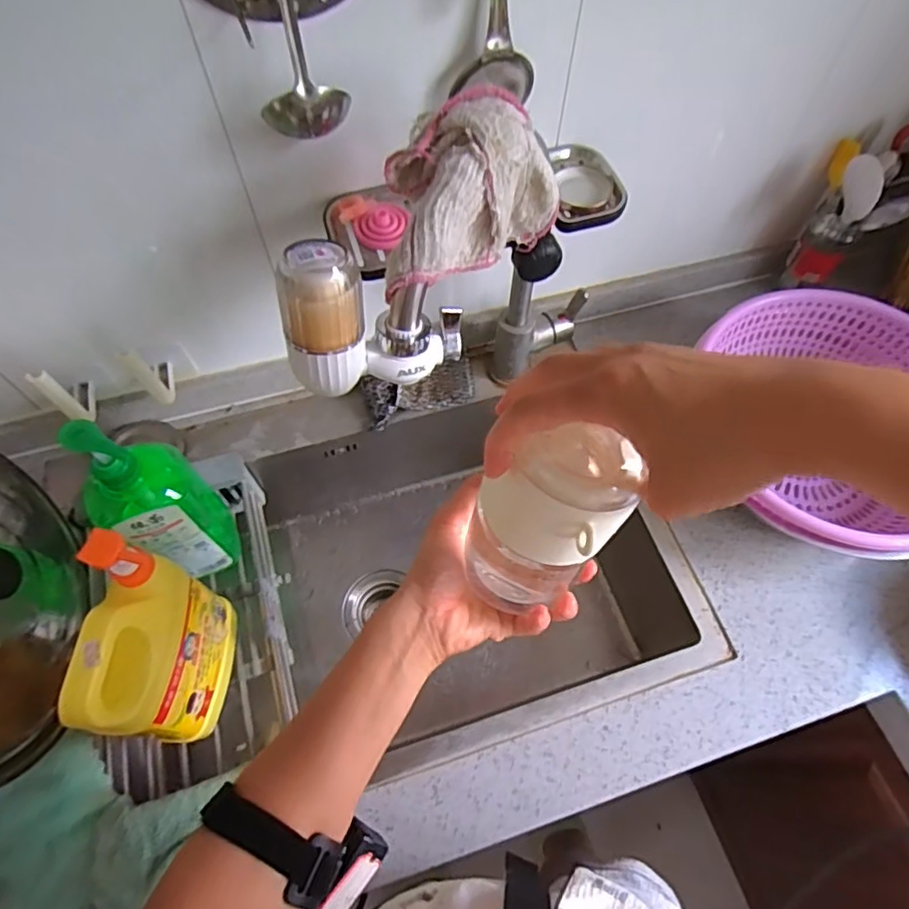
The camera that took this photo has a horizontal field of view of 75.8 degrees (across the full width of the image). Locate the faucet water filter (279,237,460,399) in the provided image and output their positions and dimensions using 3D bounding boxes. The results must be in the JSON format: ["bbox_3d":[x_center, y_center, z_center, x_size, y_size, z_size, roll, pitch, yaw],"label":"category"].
[{"bbox_3d":[-0.057,-0.094,0.426,0.121,0.101,0.072,3,61,1],"label":"faucet water filter"}]

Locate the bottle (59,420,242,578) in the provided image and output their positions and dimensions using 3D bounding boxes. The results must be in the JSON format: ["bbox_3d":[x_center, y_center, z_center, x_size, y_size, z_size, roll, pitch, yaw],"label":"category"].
[{"bbox_3d":[-0.296,0.046,0.582,0.076,0.261,0.094,37,67,18],"label":"bottle"}]

